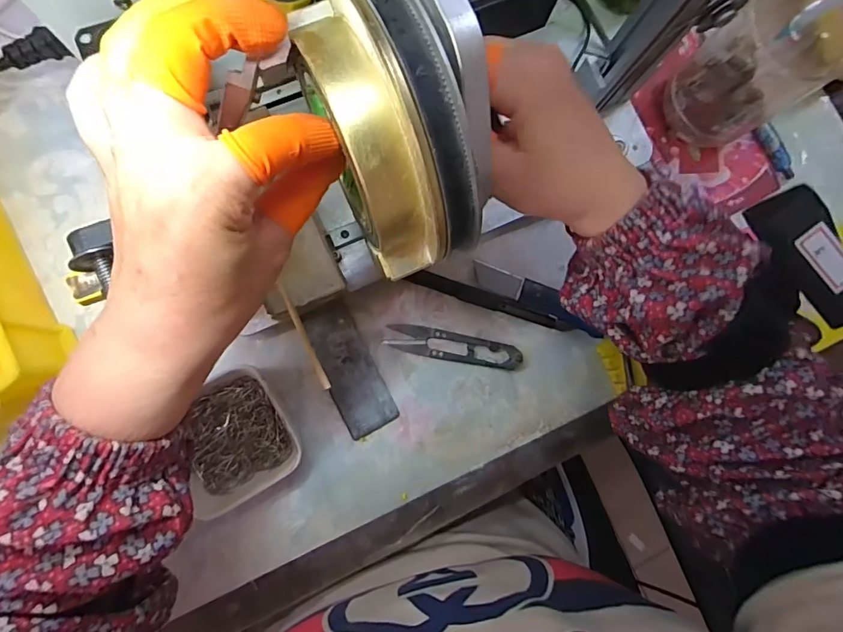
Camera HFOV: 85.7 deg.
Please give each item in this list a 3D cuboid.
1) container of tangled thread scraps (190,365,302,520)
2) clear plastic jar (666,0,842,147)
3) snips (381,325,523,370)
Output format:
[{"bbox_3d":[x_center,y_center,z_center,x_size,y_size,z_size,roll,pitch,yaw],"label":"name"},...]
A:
[{"bbox_3d":[-0.128,0.082,0.311,0.072,0.028,0.080,-30,88,-7],"label":"container of tangled thread scraps"},{"bbox_3d":[0.243,-0.183,0.319,0.082,0.131,0.079,1,85,-5],"label":"clear plastic jar"},{"bbox_3d":[0.024,0.023,0.338,0.100,0.011,0.021,11,84,-4],"label":"snips"}]

